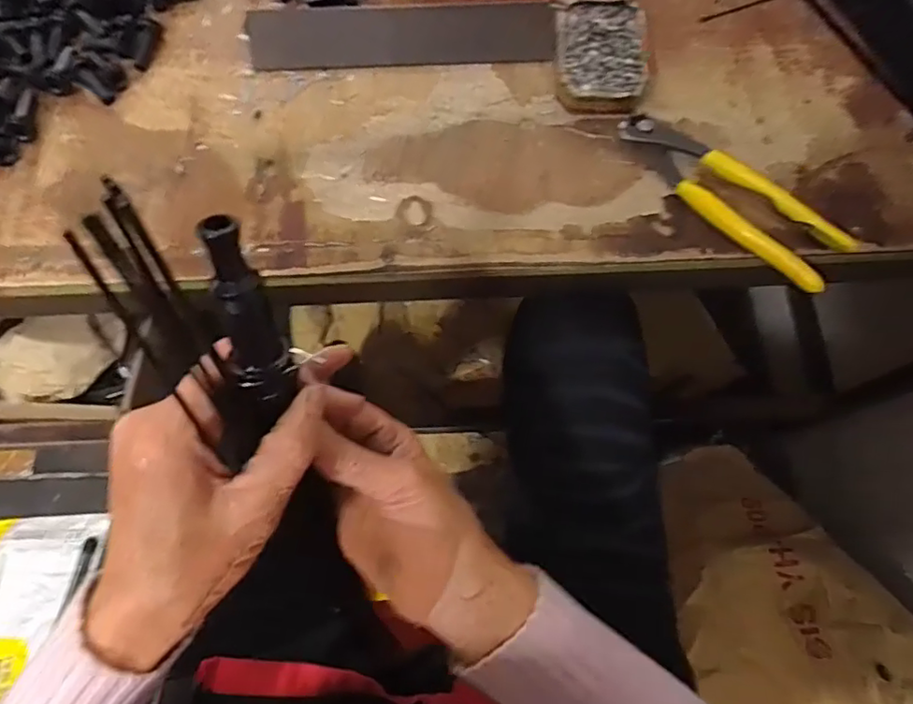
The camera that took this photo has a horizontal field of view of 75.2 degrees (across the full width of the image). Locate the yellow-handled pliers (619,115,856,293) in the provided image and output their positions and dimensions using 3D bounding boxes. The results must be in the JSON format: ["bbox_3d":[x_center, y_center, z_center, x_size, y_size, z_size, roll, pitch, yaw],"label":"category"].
[{"bbox_3d":[0.181,-0.108,0.395,0.046,0.018,0.163,-43,78,-14],"label":"yellow-handled pliers"}]

